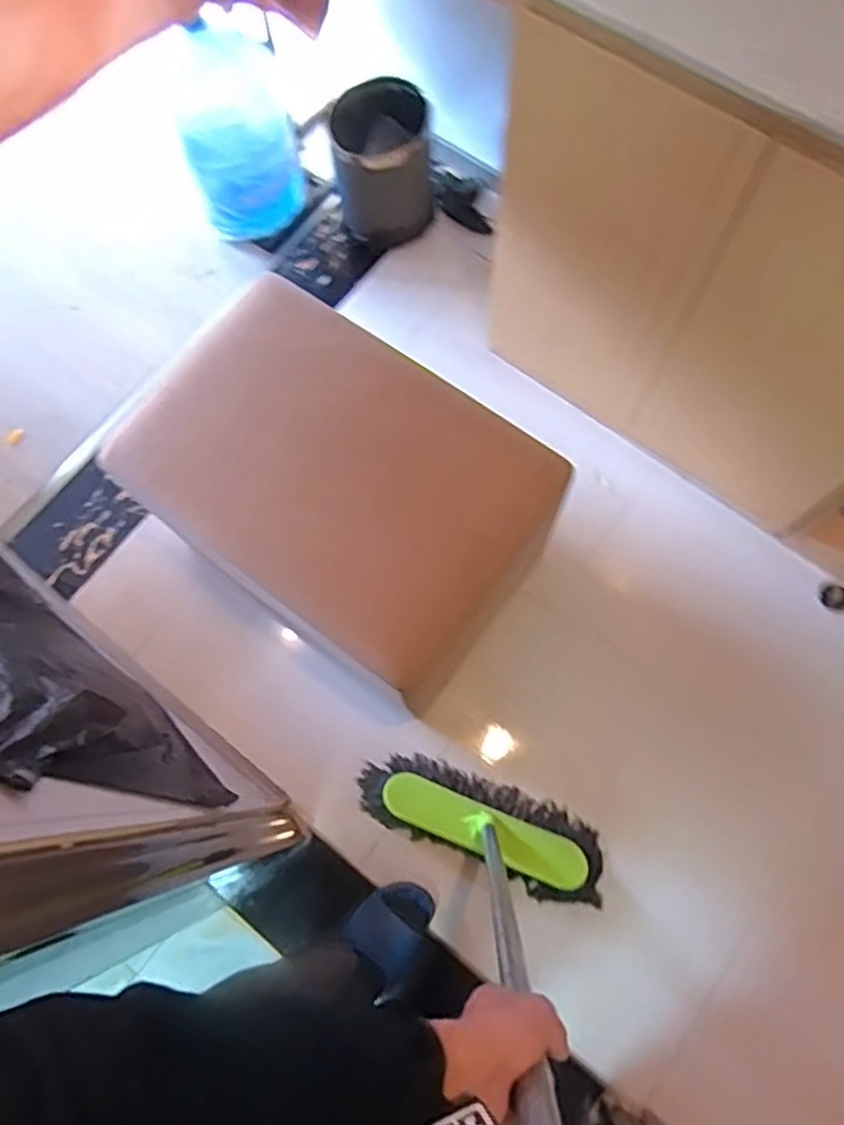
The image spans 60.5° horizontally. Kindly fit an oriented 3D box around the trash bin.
[{"bbox_3d":[-0.089,-0.931,1.719,0.230,0.290,0.222,-6,73,0],"label":"trash bin"}]

